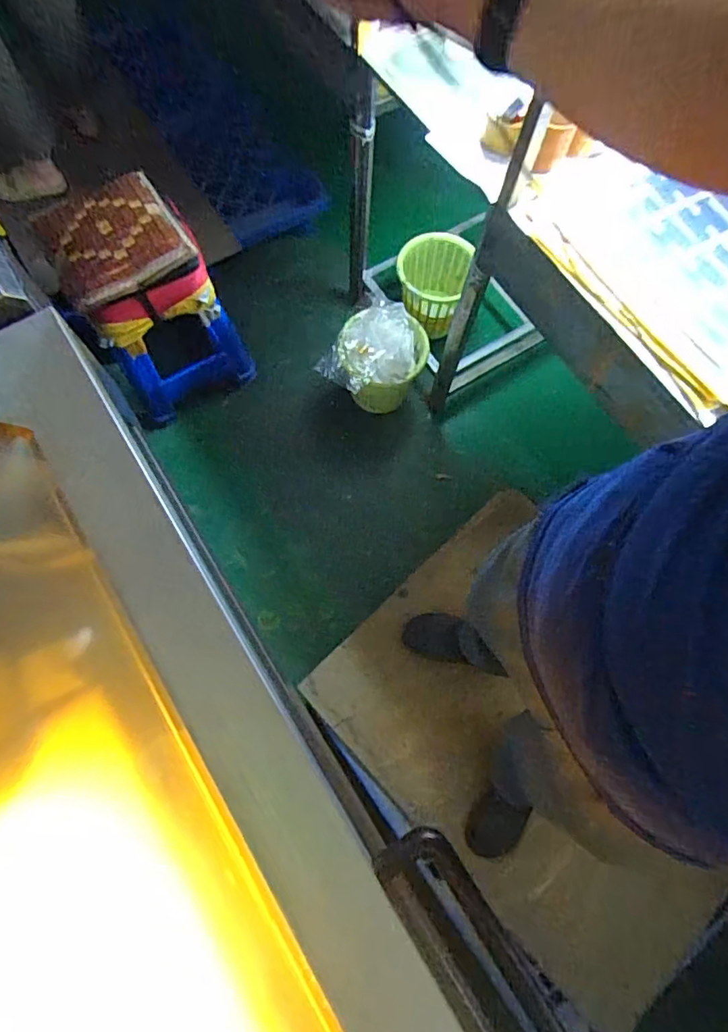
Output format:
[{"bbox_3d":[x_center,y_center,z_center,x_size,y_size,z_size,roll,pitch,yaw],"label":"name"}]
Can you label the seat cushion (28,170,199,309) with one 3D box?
[{"bbox_3d":[-0.578,-0.646,1.177,0.291,0.051,0.296,-31,76,-11],"label":"seat cushion"}]

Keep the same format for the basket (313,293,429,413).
[{"bbox_3d":[0.030,-0.438,1.495,0.253,0.245,0.283,29,74,7],"label":"basket"}]

